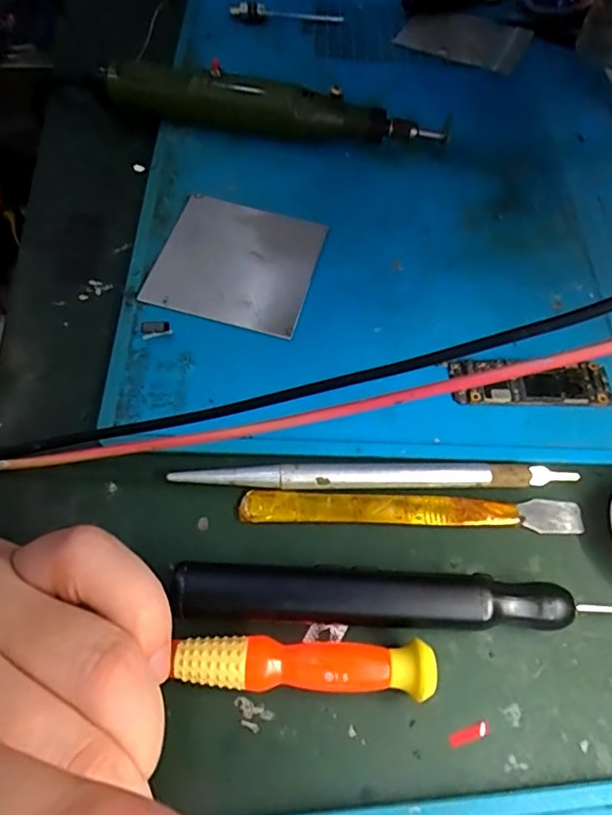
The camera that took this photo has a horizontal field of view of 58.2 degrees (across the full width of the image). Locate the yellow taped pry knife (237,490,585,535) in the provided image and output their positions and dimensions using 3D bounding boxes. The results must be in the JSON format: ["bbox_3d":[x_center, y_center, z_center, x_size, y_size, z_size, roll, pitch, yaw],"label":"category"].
[{"bbox_3d":[0.038,0.037,0.195,0.120,0.005,0.012,2,61,-2],"label":"yellow taped pry knife"}]

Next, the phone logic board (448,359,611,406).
[{"bbox_3d":[0.089,-0.010,0.218,0.063,0.006,0.019,0,61,-3],"label":"phone logic board"}]

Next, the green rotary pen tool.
[{"bbox_3d":[-0.012,-0.149,0.271,0.160,0.027,0.033,9,61,2],"label":"green rotary pen tool"}]

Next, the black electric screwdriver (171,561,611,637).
[{"bbox_3d":[0.030,0.060,0.173,0.137,0.016,0.020,1,61,-2],"label":"black electric screwdriver"}]

